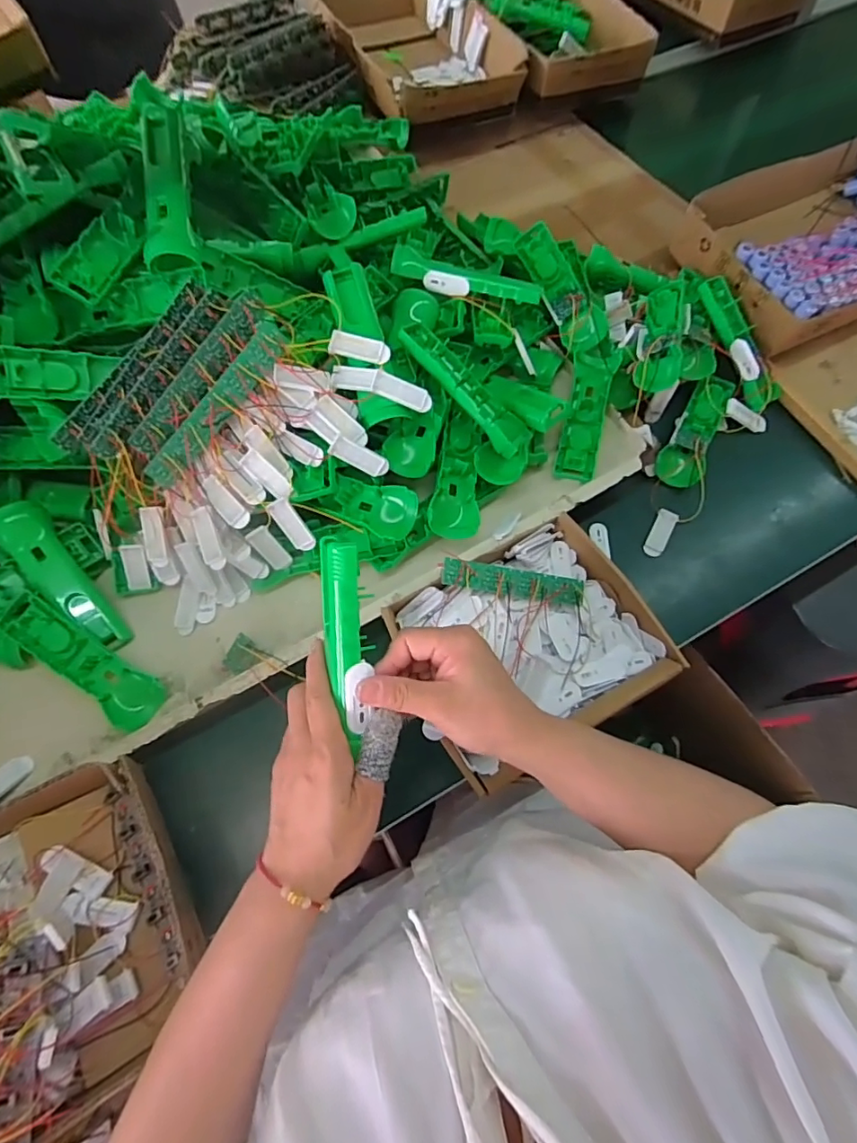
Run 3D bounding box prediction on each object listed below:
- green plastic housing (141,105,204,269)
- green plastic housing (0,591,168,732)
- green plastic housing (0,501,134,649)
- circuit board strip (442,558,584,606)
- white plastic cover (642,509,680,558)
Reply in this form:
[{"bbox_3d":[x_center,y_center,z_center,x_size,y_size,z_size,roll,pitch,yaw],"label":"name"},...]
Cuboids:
[{"bbox_3d":[-0.248,-0.367,0.510,0.044,0.029,0.169,-7,85,-2],"label":"green plastic housing"},{"bbox_3d":[-0.323,0.081,0.496,0.168,0.025,0.046,36,72,1],"label":"green plastic housing"},{"bbox_3d":[-0.356,0.005,0.520,0.044,0.028,0.171,-39,94,-14],"label":"green plastic housing"},{"bbox_3d":[0.082,0.010,0.512,0.138,0.008,0.027,9,67,-9],"label":"circuit board strip"},{"bbox_3d":[0.260,-0.043,0.601,0.022,0.007,0.061,30,71,12],"label":"white plastic cover"}]

